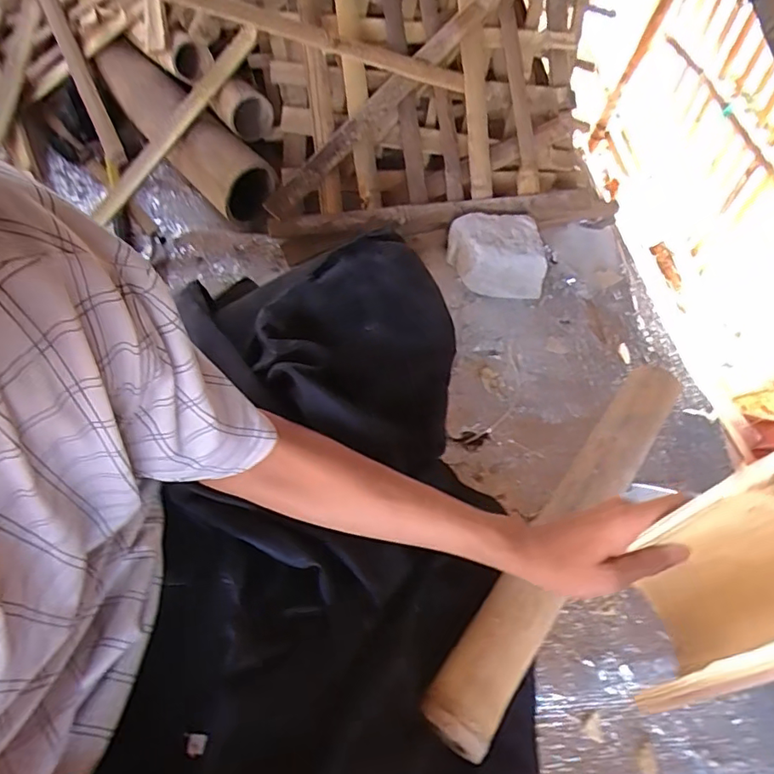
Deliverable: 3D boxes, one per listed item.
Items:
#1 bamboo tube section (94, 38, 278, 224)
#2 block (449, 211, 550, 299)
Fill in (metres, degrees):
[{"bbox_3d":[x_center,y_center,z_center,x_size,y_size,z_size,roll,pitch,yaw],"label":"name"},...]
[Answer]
[{"bbox_3d":[-0.332,-0.405,0.872,0.376,0.112,0.080,40,64,18],"label":"bamboo tube section"},{"bbox_3d":[0.167,-0.208,0.841,0.134,0.075,0.115,0,58,-5],"label":"block"}]

